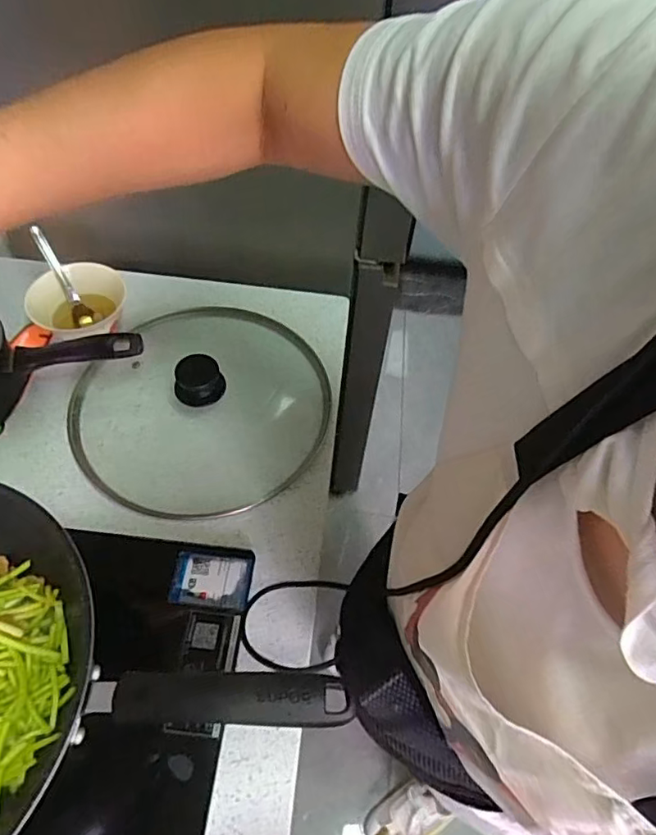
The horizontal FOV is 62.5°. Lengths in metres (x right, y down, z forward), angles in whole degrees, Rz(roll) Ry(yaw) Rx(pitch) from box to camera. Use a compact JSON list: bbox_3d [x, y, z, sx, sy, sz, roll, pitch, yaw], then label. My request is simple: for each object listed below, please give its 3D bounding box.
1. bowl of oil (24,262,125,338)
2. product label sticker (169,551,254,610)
[{"bbox_3d":[-0.338,-0.138,0.732,0.120,0.070,0.125,1,56,-2],"label":"bowl of oil"},{"bbox_3d":[-0.125,0.171,0.580,0.084,0.008,0.062,4,56,0],"label":"product label sticker"}]

